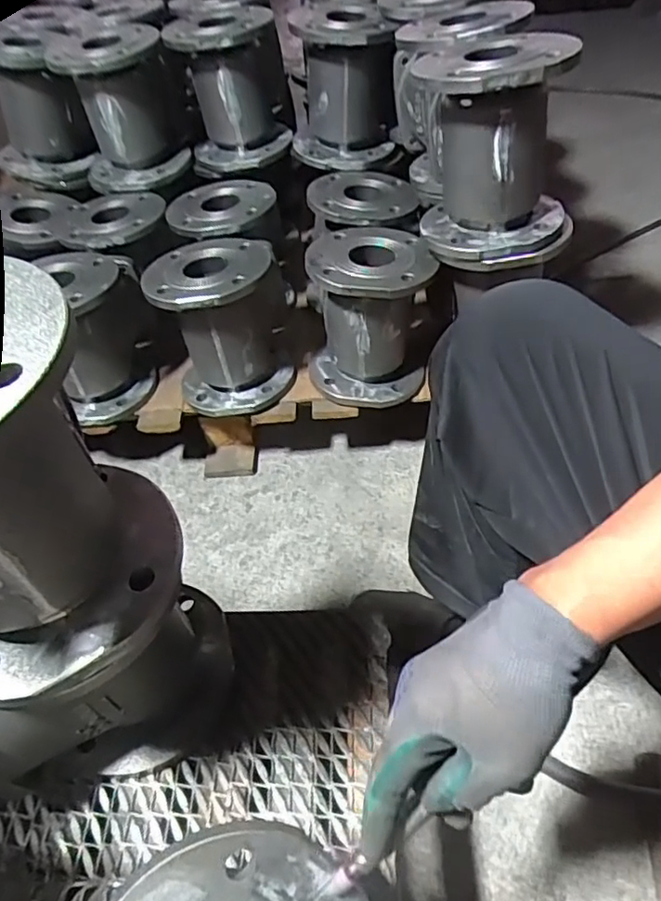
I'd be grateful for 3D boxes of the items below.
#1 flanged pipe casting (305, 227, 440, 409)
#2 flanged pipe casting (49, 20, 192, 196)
[{"bbox_3d":[0.053,-0.193,0.838,0.173,0.195,0.163,-1,48,5],"label":"flanged pipe casting"},{"bbox_3d":[-0.318,-0.528,0.913,0.167,0.197,0.187,-10,47,-3],"label":"flanged pipe casting"}]

